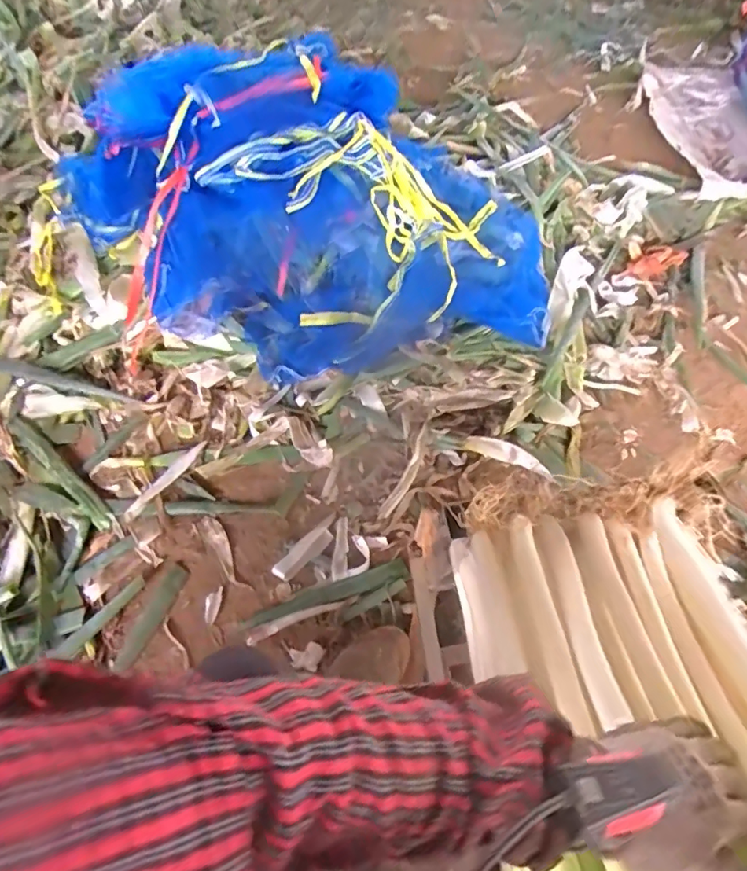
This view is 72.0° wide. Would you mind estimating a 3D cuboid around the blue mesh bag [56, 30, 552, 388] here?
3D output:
[{"bbox_3d":[-0.113,-0.456,1.027,0.731,0.347,0.884,-38,66,-22],"label":"blue mesh bag"}]

